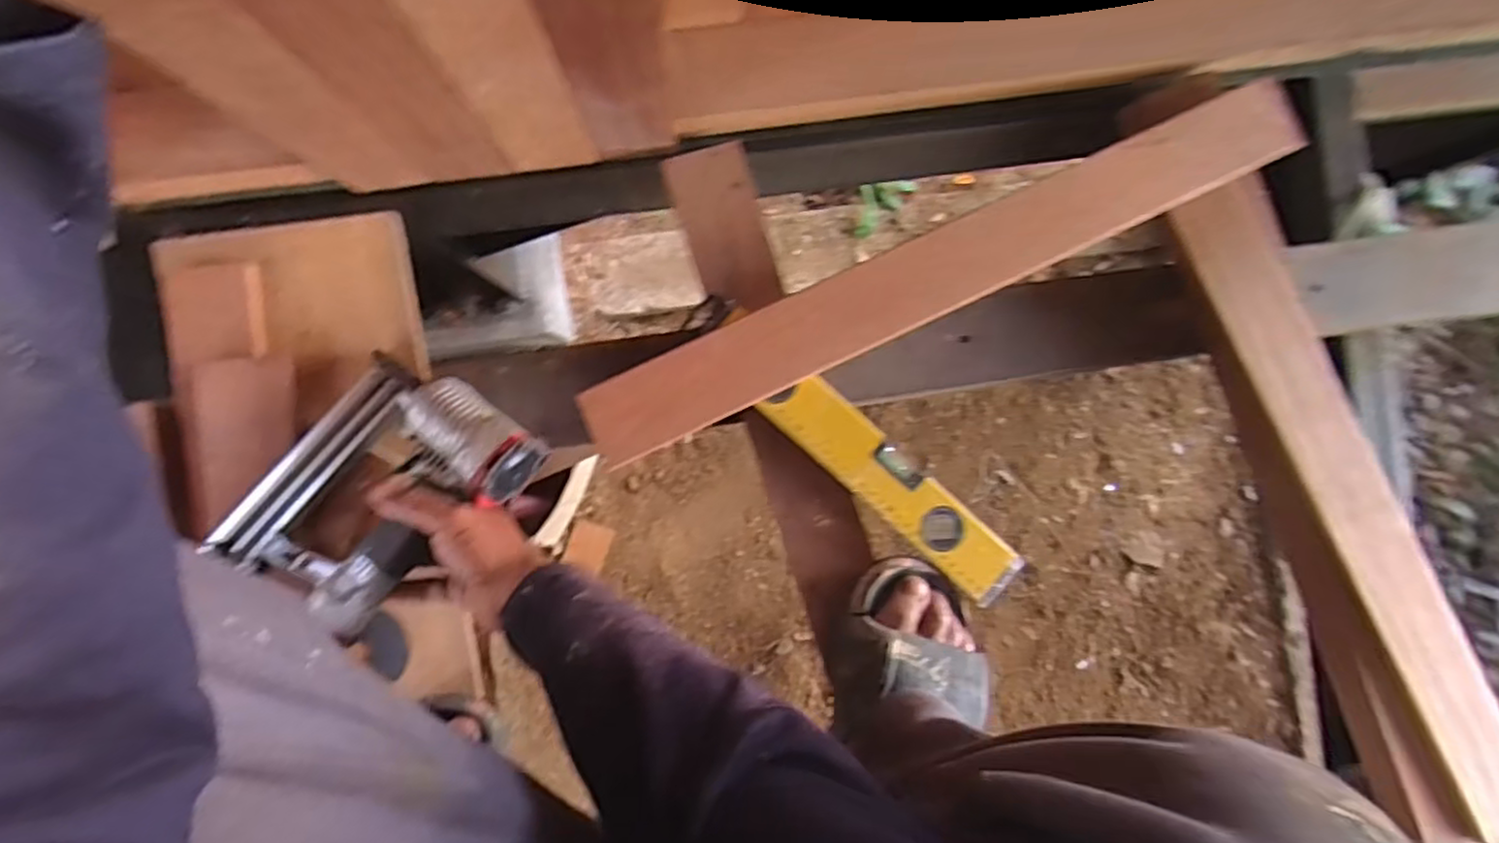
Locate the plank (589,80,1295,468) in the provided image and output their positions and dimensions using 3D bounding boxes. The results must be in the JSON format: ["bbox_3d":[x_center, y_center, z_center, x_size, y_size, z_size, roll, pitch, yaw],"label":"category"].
[{"bbox_3d":[0.167,-0.125,0.585,0.629,0.028,0.067,-25,93,-4],"label":"plank"}]

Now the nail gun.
[{"bbox_3d":[-0.278,0.055,0.541,0.156,0.066,0.206,39,88,-4],"label":"nail gun"}]

